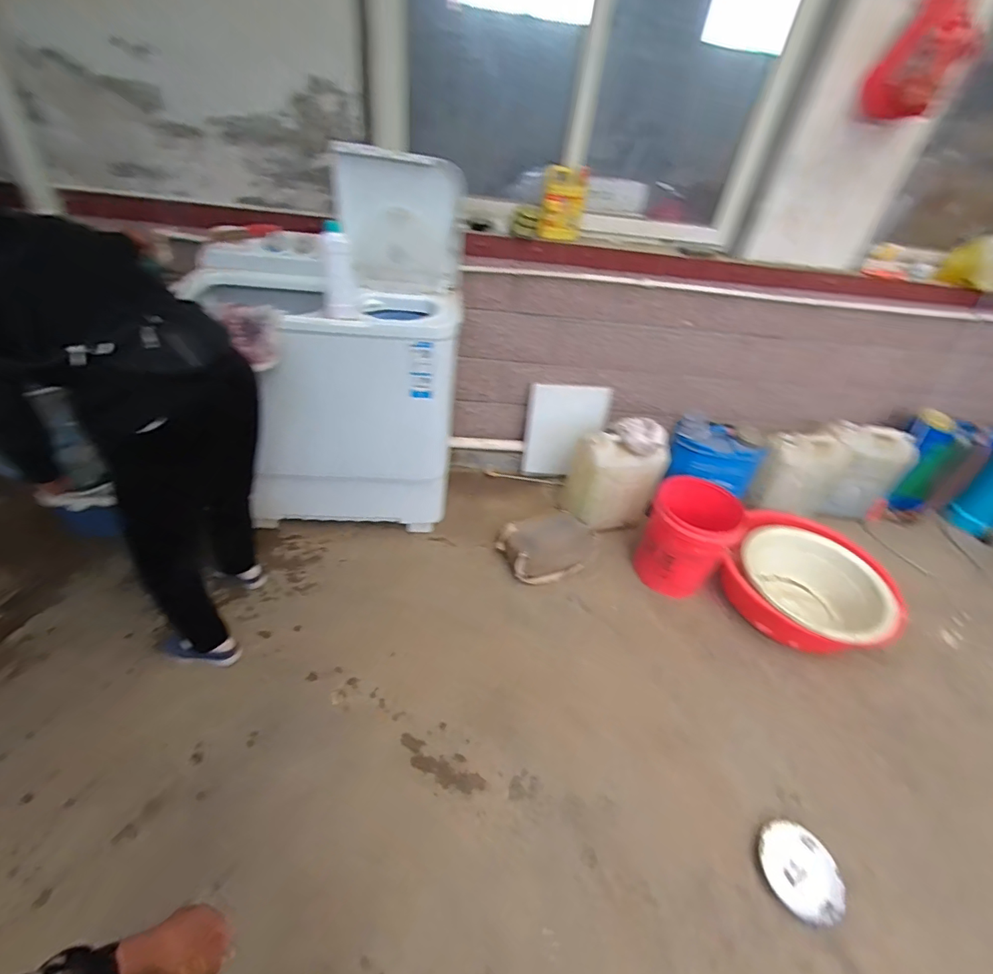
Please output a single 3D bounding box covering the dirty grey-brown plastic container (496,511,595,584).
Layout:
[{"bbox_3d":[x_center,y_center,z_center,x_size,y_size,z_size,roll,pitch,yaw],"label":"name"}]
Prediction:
[{"bbox_3d":[0.212,0.218,1.861,0.354,0.132,0.234,-10,44,-20],"label":"dirty grey-brown plastic container"}]

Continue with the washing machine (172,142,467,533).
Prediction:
[{"bbox_3d":[-0.522,-0.443,1.663,0.769,1.141,0.511,-1,41,-10],"label":"washing machine"}]

